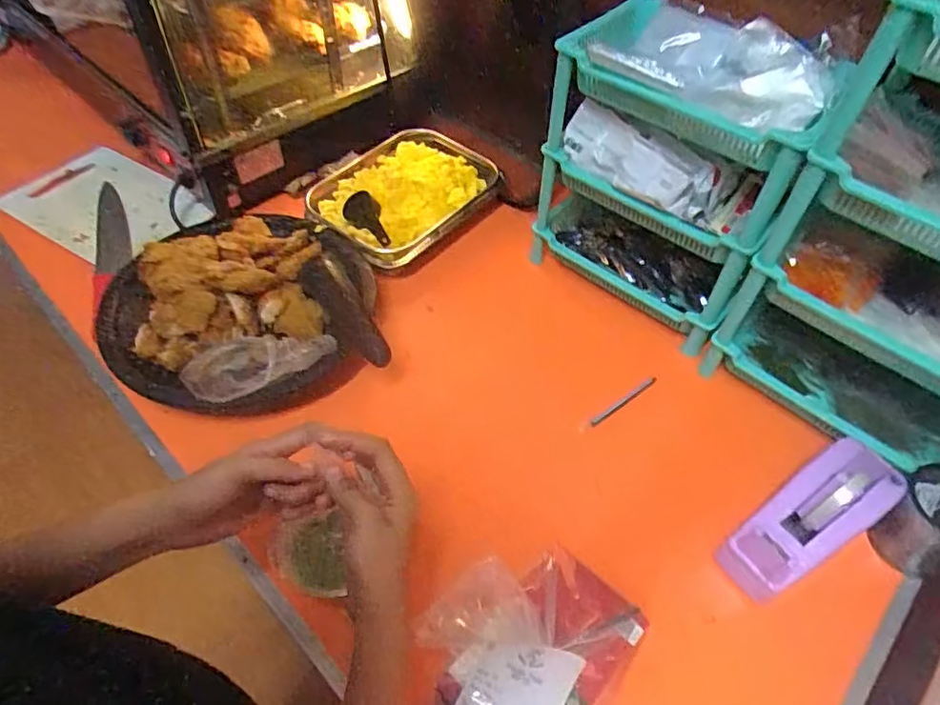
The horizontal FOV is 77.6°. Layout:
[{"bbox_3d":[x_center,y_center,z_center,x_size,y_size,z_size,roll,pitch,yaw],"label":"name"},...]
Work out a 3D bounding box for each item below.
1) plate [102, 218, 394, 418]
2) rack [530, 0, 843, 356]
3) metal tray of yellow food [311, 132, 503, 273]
[{"bbox_3d":[-0.307,-0.064,0.768,0.340,0.081,0.333,1,52,-2],"label":"plate"},{"bbox_3d":[0.263,-0.233,0.778,0.307,0.325,0.194,34,58,22],"label":"rack"},{"bbox_3d":[-0.109,-0.274,0.968,0.234,0.037,0.313,30,57,19],"label":"metal tray of yellow food"}]

